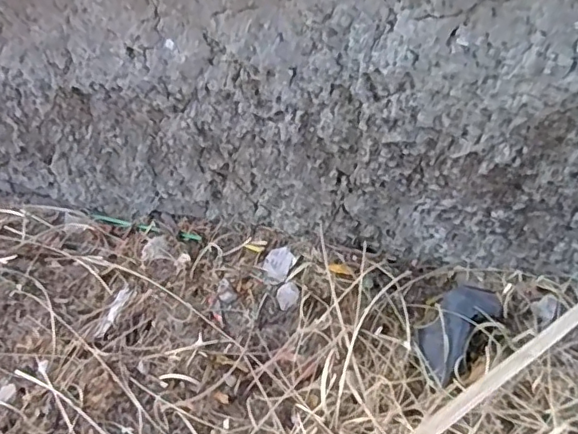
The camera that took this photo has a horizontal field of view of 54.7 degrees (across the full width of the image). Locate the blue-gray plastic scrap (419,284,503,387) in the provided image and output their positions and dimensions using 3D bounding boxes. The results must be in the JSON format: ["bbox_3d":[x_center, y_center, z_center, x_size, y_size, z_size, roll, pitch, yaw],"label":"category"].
[{"bbox_3d":[0.285,0.193,0.969,0.093,0.061,0.172,34,92,32],"label":"blue-gray plastic scrap"}]

